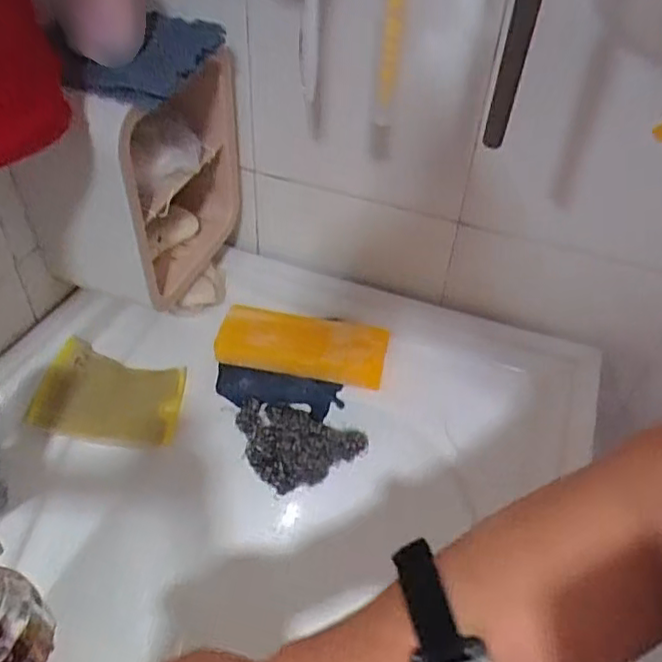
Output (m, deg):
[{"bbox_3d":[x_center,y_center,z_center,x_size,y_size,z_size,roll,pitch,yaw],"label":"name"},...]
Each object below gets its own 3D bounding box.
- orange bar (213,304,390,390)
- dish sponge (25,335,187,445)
[{"bbox_3d":[-0.026,0.010,0.583,0.148,0.024,0.061,9,46,6],"label":"orange bar"},{"bbox_3d":[-0.181,0.053,0.539,0.108,0.011,0.082,16,48,-13],"label":"dish sponge"}]

